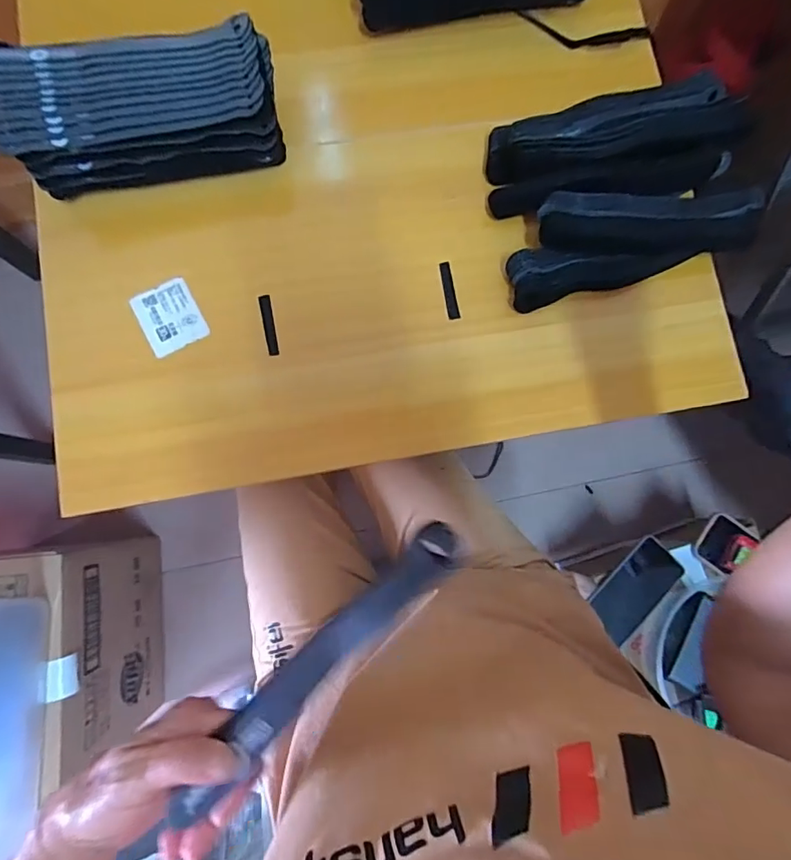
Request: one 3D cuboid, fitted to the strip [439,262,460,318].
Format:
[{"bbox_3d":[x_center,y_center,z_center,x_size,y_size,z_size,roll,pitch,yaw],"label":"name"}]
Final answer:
[{"bbox_3d":[0.048,-0.125,0.450,0.010,0.004,0.054,-11,80,1],"label":"strip"}]

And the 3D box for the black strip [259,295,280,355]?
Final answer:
[{"bbox_3d":[-0.109,-0.091,0.434,0.009,0.004,0.053,-11,84,-5],"label":"black strip"}]

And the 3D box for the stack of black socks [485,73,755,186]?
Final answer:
[{"bbox_3d":[0.193,-0.262,0.450,0.218,0.053,0.063,-12,84,-5],"label":"stack of black socks"}]

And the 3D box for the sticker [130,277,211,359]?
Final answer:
[{"bbox_3d":[-0.193,-0.098,0.430,0.048,0.004,0.058,-28,85,-6],"label":"sticker"}]

